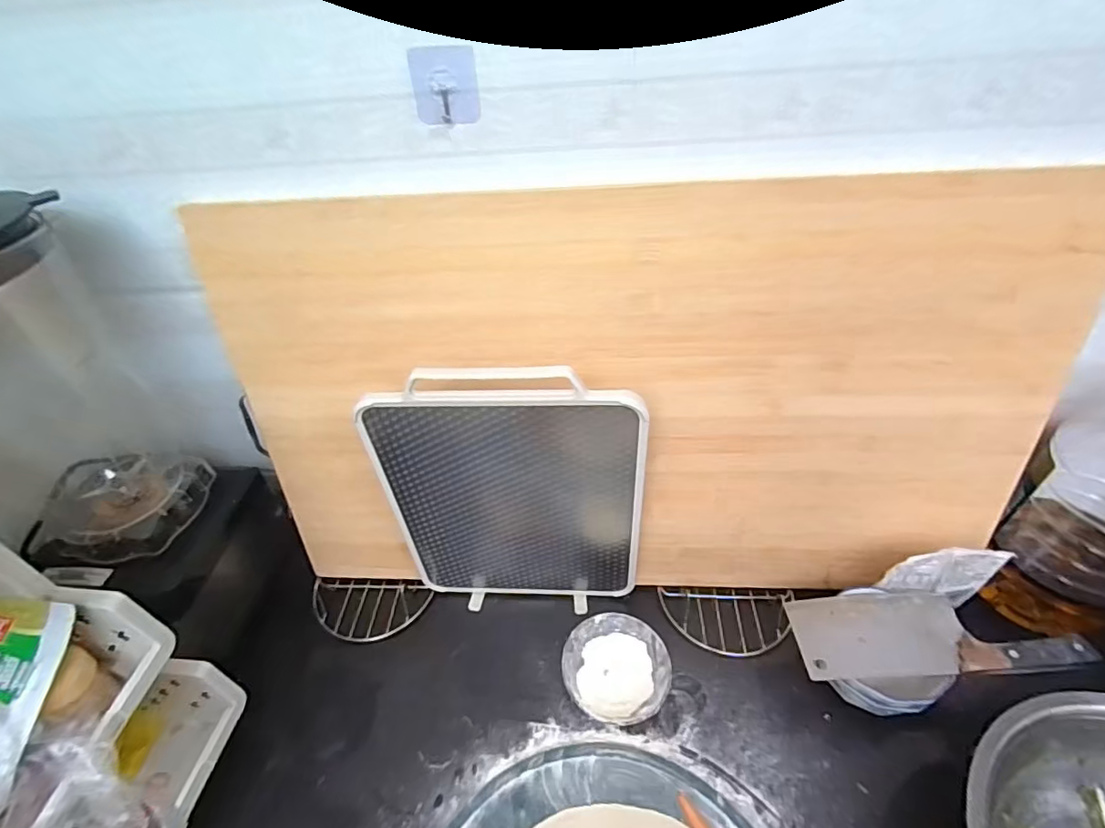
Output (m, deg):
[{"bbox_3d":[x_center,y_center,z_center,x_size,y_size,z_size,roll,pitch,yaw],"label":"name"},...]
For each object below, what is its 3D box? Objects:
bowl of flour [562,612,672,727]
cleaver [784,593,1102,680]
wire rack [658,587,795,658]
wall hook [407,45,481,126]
[{"bbox_3d":[0.075,0.304,0.612,0.119,0.048,0.118,-3,41,2],"label":"bowl of flour"},{"bbox_3d":[0.410,0.239,0.566,0.276,0.028,0.088,-1,41,4],"label":"cleaver"},{"bbox_3d":[0.230,0.263,0.671,0.169,0.016,0.092,-1,41,5],"label":"wire rack"},{"bbox_3d":[-0.091,-0.276,0.437,0.054,0.054,0.008,-3,41,2],"label":"wall hook"}]

